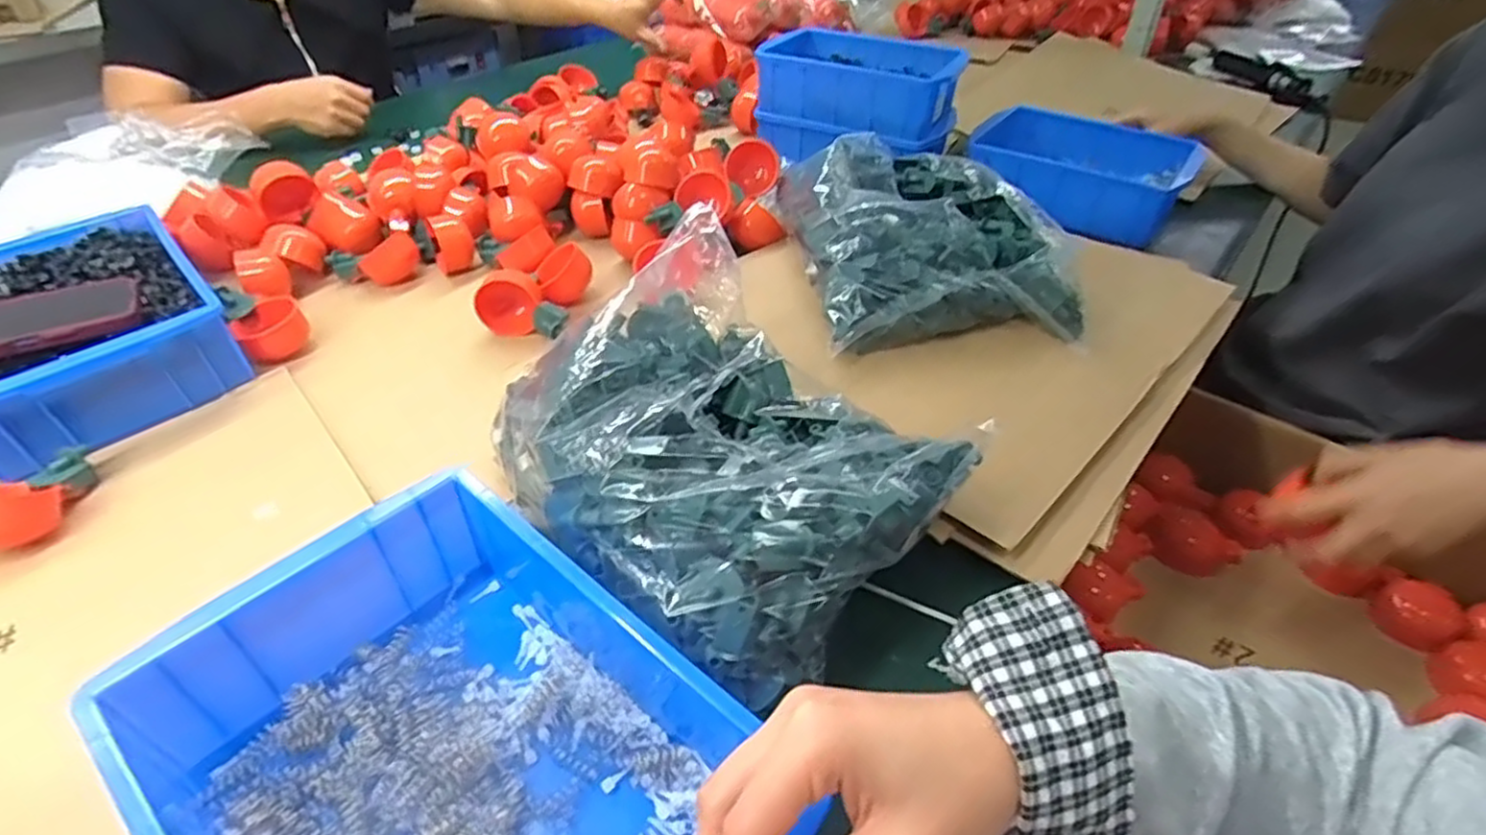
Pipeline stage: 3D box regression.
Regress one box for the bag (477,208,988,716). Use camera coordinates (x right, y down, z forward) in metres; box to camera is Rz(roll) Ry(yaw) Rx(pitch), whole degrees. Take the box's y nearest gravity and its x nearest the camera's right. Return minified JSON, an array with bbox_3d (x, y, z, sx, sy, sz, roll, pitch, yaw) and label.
[{"bbox_3d":[-0.019,0.017,0.479,0.227,0.117,0.282,-33,51,-32],"label":"bag"}]

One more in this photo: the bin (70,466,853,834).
[{"bbox_3d":[-0.136,0.172,0.340,0.287,0.080,0.204,30,49,29],"label":"bin"}]

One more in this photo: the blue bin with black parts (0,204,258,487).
[{"bbox_3d":[-0.610,-0.086,0.656,0.199,0.077,0.307,-32,51,-31],"label":"blue bin with black parts"}]

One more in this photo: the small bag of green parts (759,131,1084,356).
[{"bbox_3d":[0.180,-0.198,0.726,0.249,0.079,0.306,-6,42,-7],"label":"small bag of green parts"}]

